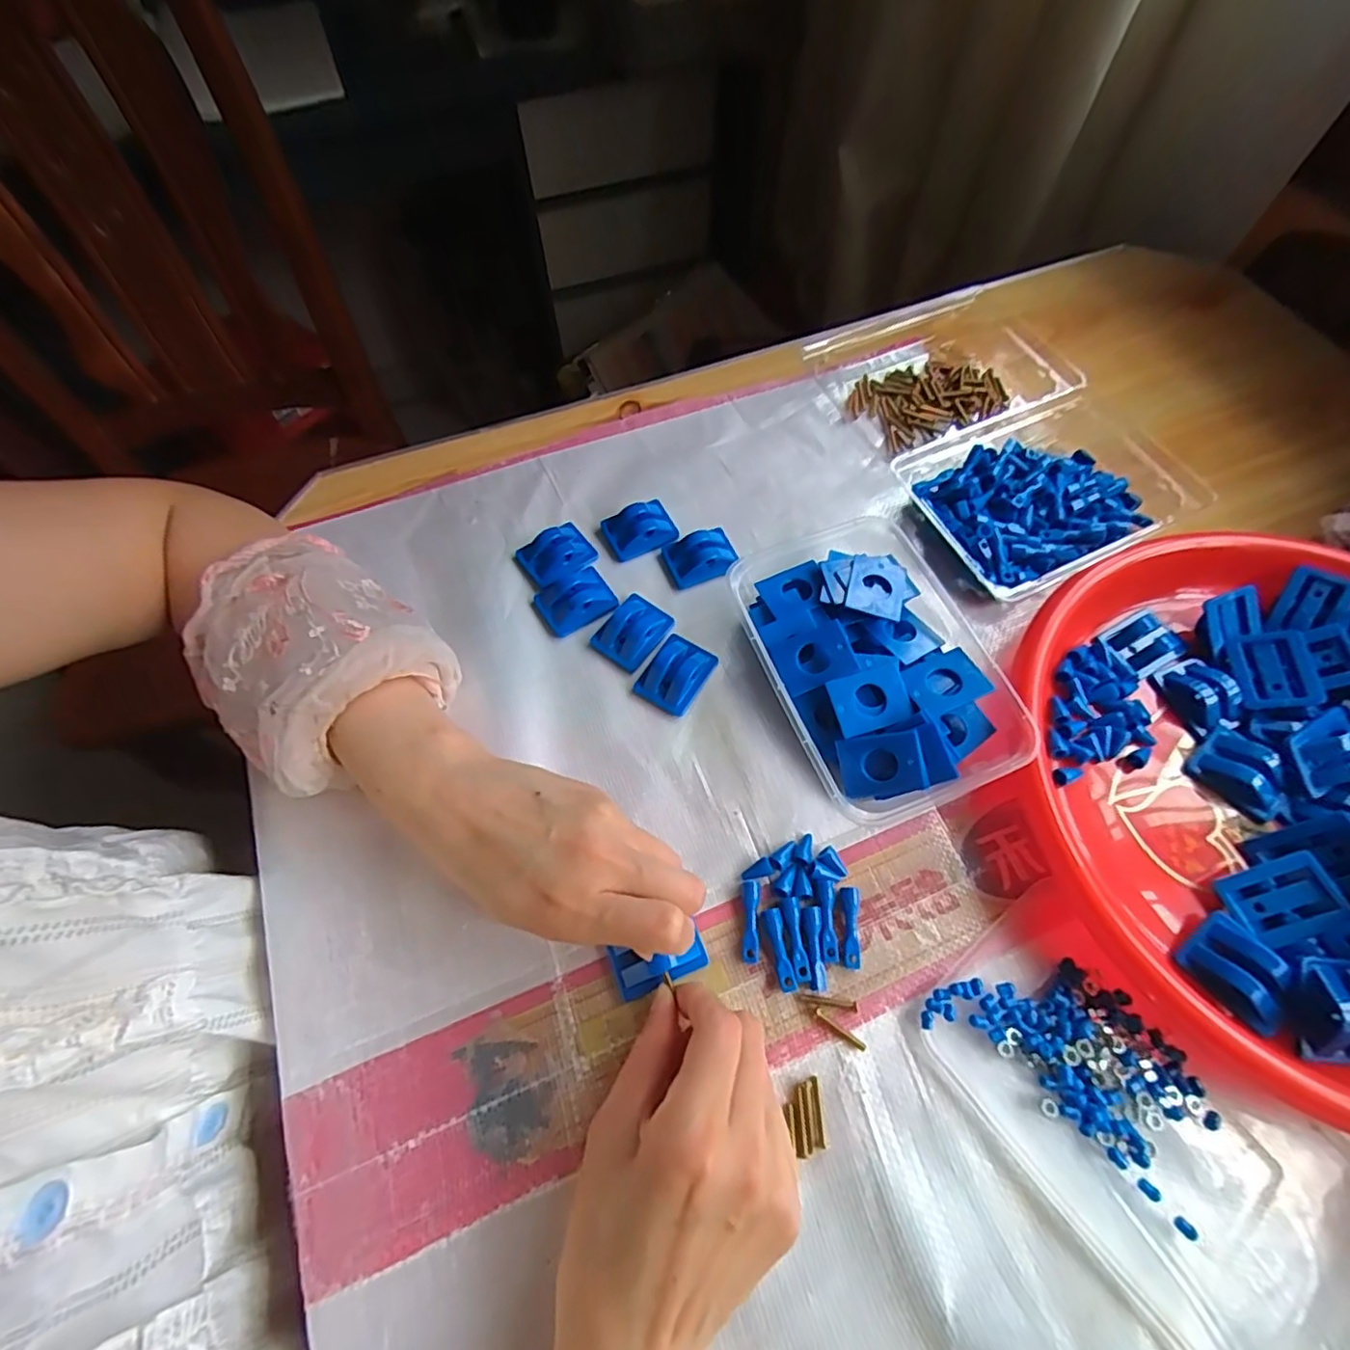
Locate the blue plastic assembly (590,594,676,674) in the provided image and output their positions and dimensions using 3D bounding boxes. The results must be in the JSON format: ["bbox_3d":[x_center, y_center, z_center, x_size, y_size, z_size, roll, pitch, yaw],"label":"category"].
[{"bbox_3d":[-0.025,-0.027,0.374,0.035,0.014,0.044,35,69,15],"label":"blue plastic assembly"}]

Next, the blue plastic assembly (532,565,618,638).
[{"bbox_3d":[-0.062,-0.047,0.382,0.044,0.014,0.033,-29,68,-14],"label":"blue plastic assembly"}]

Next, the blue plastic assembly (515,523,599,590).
[{"bbox_3d":[-0.075,-0.077,0.391,0.043,0.012,0.037,-36,70,-16],"label":"blue plastic assembly"}]

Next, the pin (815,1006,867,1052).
[{"bbox_3d":[0.077,0.165,0.284,0.026,0.004,0.004,35,69,15],"label":"pin"}]

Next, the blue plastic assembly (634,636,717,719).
[{"bbox_3d":[0.001,-0.001,0.362,0.034,0.014,0.045,34,69,15],"label":"blue plastic assembly"}]

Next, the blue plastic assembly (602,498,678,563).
[{"bbox_3d":[-0.023,-0.099,0.401,0.045,0.016,0.034,-21,66,-10],"label":"blue plastic assembly"}]

